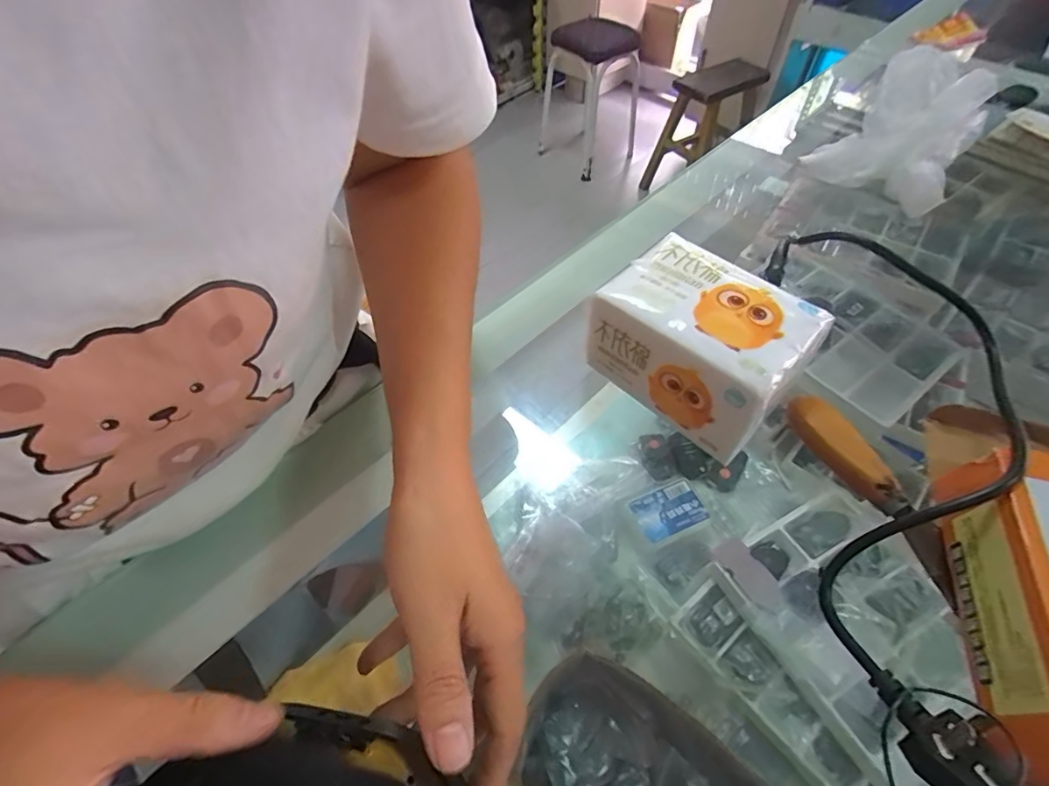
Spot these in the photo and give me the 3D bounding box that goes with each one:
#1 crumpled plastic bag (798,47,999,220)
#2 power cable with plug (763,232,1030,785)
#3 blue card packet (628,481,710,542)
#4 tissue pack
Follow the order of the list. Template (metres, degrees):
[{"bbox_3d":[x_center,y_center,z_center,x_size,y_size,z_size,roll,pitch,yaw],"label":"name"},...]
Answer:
[{"bbox_3d":[0.369,-0.253,0.478,0.132,0.091,0.126,-37,61,-23],"label":"crumpled plastic bag"},{"bbox_3d":[0.215,0.020,0.278,0.103,0.074,0.345,4,54,4],"label":"power cable with plug"},{"bbox_3d":[0.169,0.140,0.587,0.080,0.013,0.055,-19,55,-12],"label":"blue card packet"},{"bbox_3d":[0.111,-0.033,0.315,0.114,0.070,0.084,38,63,25],"label":"tissue pack"}]

